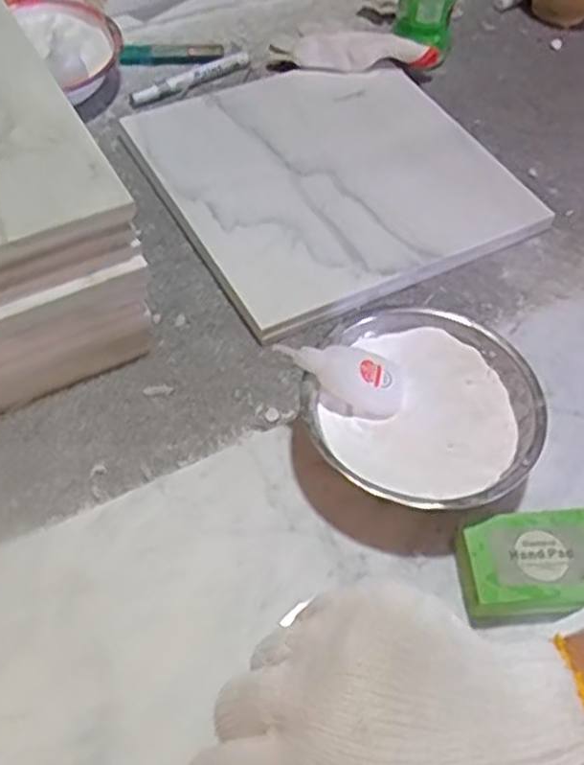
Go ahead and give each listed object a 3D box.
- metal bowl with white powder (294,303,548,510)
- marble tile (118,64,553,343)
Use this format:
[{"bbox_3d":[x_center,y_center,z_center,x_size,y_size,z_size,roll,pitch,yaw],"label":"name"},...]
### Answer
[{"bbox_3d":[0.089,0.024,0.543,0.158,0.050,0.156,1,55,-2],"label":"metal bowl with white powder"},{"bbox_3d":[0.026,-0.214,0.746,0.308,0.024,0.336,-24,59,-18],"label":"marble tile"}]

